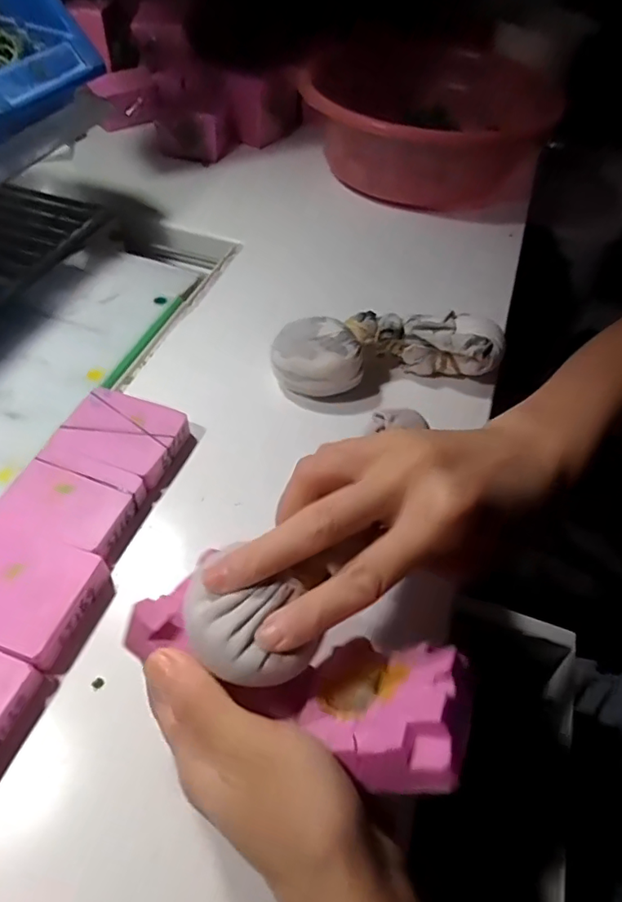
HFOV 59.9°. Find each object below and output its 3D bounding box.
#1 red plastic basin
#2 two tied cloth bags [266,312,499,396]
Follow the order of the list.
[{"bbox_3d":[0.119,-0.359,0.587,0.250,0.112,0.287,22,54,14],"label":"red plastic basin"},{"bbox_3d":[0.055,-0.070,0.393,0.166,0.046,0.058,-9,53,-10],"label":"two tied cloth bags"}]

